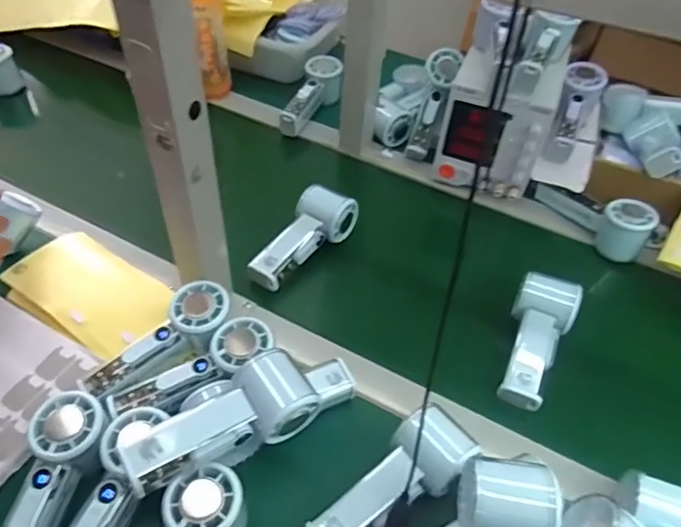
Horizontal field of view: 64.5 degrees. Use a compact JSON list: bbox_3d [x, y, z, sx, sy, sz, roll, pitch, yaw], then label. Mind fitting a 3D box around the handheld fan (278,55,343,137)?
[{"bbox_3d":[-0.040,-0.262,0.832,0.054,0.048,0.168,14,47,9],"label":"handheld fan"}]

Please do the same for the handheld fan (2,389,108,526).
[{"bbox_3d":[-0.226,0.177,0.418,0.055,0.036,0.149,10,62,5],"label":"handheld fan"}]

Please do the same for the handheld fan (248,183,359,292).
[{"bbox_3d":[-0.044,-0.031,0.632,0.061,0.044,0.142,26,50,19],"label":"handheld fan"}]

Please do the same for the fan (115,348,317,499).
[{"bbox_3d":[-0.093,0.126,0.427,0.146,0.054,0.059,-21,52,-22],"label":"fan"}]

